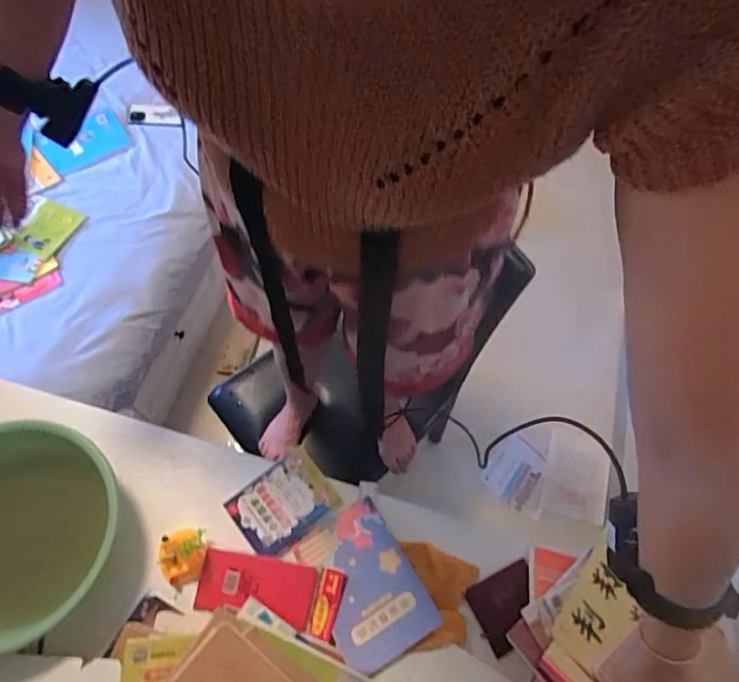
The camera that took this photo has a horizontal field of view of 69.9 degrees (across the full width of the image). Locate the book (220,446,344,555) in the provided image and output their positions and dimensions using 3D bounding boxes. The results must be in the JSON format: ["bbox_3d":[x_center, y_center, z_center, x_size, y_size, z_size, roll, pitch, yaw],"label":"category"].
[{"bbox_3d":[-0.133,0.250,0.815,0.145,0.014,0.112,-36,69,-15],"label":"book"}]

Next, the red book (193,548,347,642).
[{"bbox_3d":[-0.143,0.356,0.756,0.202,0.015,0.084,12,65,2],"label":"red book"}]

